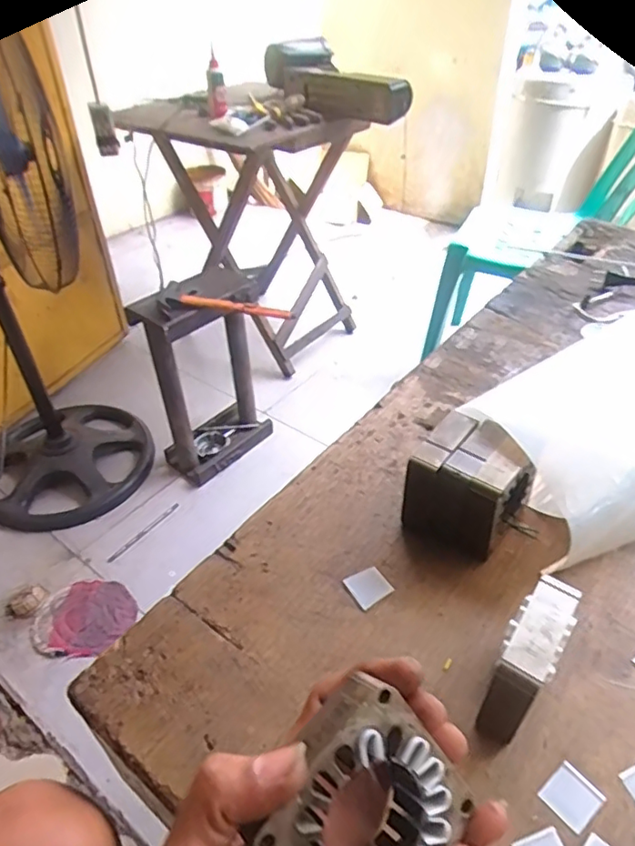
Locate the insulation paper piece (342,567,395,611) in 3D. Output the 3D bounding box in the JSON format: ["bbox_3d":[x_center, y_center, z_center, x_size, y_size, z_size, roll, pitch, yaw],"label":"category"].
[{"bbox_3d":[0.037,0.119,0.417,0.028,0.004,0.028,-27,54,-25],"label":"insulation paper piece"}]

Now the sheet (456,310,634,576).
[{"bbox_3d":[0.274,-0.009,0.479,0.291,0.107,0.145,-19,44,-19],"label":"sheet"}]

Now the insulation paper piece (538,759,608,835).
[{"bbox_3d":[0.141,0.206,0.315,0.027,0.004,0.025,-29,48,-28],"label":"insulation paper piece"}]

